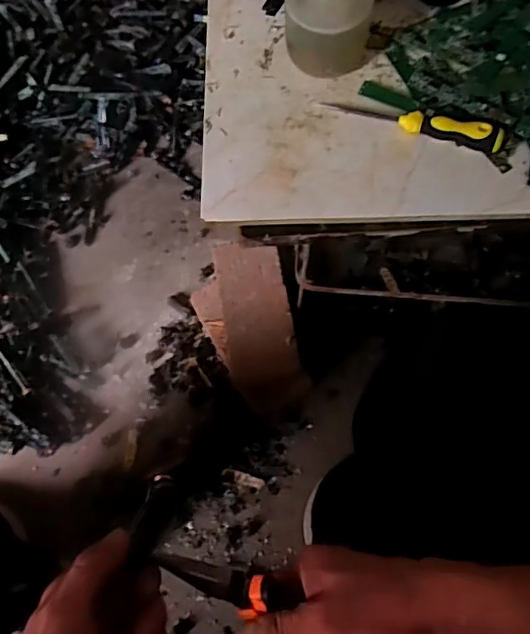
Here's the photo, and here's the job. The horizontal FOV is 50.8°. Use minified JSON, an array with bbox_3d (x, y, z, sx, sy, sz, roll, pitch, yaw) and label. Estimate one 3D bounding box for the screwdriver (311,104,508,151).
[{"bbox_3d":[0.128,-0.171,0.491,0.157,0.023,0.022,19,72,18],"label":"screwdriver"}]

